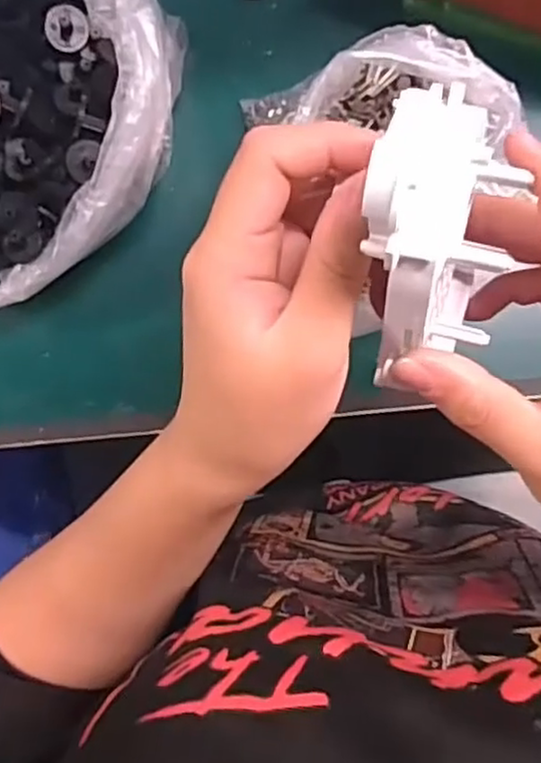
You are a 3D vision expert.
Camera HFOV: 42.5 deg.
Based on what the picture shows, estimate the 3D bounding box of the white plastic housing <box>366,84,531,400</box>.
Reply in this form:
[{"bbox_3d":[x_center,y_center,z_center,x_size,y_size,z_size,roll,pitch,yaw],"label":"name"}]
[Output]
[{"bbox_3d":[0.049,-0.039,0.194,0.047,0.064,0.078,6,88,3],"label":"white plastic housing"}]

